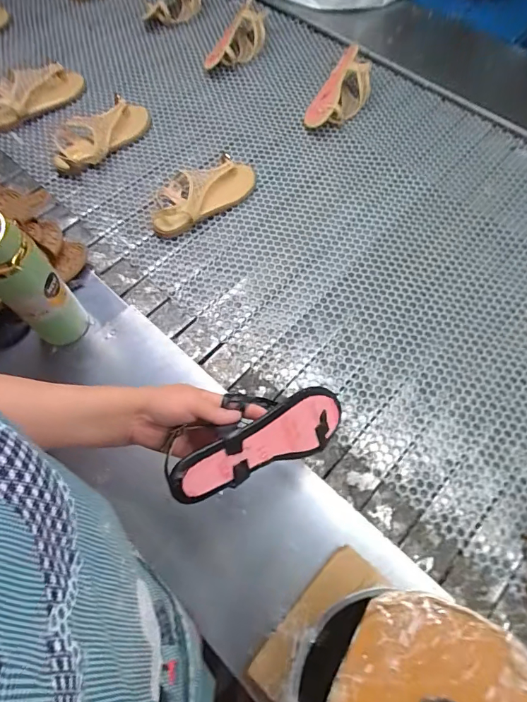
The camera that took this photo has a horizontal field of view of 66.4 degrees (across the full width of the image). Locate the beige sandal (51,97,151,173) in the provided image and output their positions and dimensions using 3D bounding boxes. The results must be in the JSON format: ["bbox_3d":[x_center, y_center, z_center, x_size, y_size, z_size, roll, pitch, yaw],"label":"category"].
[{"bbox_3d":[-0.341,-0.448,0.833,0.118,0.044,0.223,39,70,17],"label":"beige sandal"}]

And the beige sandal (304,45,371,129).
[{"bbox_3d":[0.165,-0.560,0.861,0.101,0.059,0.207,27,67,12],"label":"beige sandal"}]

